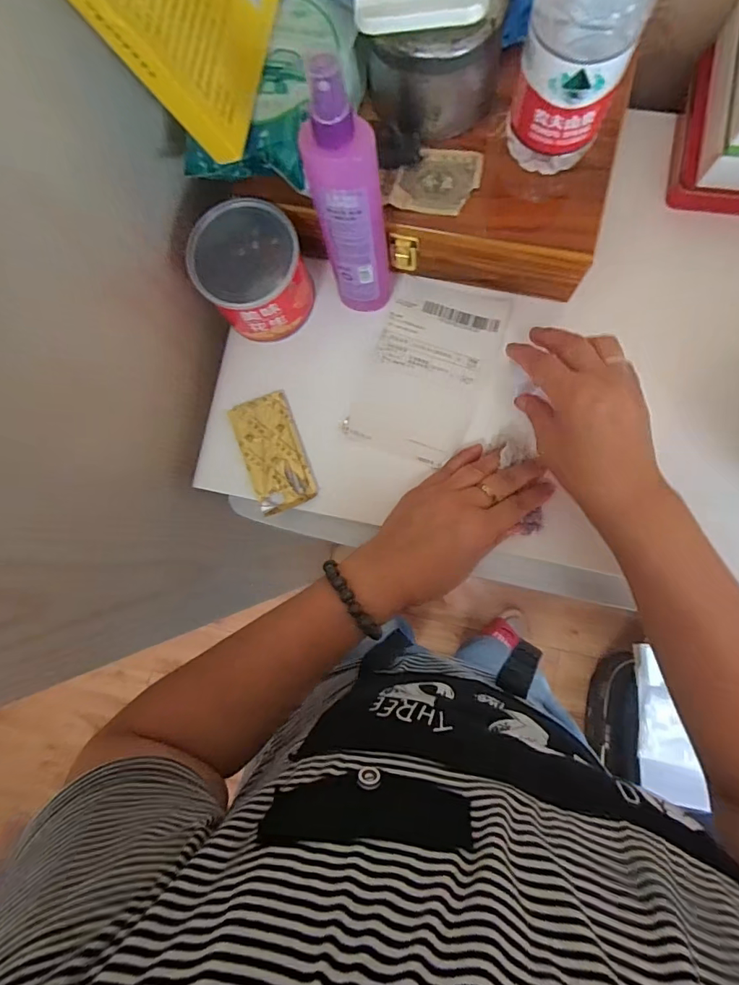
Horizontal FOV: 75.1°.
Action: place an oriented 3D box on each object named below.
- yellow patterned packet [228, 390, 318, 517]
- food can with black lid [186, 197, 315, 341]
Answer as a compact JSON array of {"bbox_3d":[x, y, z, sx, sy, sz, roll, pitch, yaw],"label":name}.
[{"bbox_3d":[-0.083,-0.034,0.416,0.052,0.009,0.099,-20,83,3],"label":"yellow patterned packet"},{"bbox_3d":[-0.096,-0.182,0.392,0.086,0.069,0.092,-44,82,0],"label":"food can with black lid"}]

